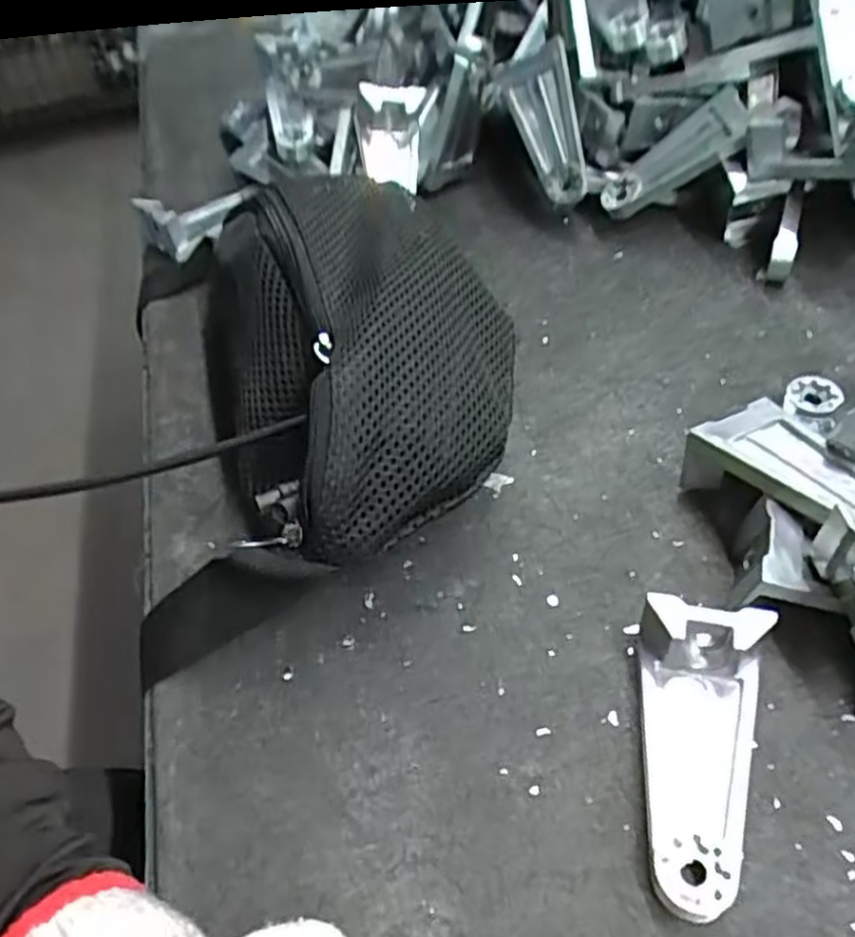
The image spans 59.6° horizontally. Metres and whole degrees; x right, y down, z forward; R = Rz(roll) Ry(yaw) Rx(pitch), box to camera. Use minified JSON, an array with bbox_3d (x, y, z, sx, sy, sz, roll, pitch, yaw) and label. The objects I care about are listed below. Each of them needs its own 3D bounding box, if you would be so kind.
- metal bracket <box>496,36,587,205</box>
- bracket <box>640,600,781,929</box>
[{"bbox_3d":[0.078,-0.217,0.472,0.037,0.034,0.096,-15,85,-8],"label":"metal bracket"},{"bbox_3d":[0.090,0.093,0.247,0.040,0.033,0.092,9,50,13],"label":"bracket"}]

